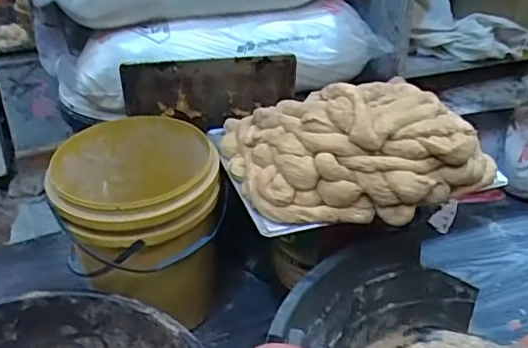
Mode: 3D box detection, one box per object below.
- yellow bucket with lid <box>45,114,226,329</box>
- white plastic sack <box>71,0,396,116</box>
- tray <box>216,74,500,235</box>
[{"bbox_3d":[-0.230,0.103,1.066,0.291,0.333,0.311,-7,33,-16],"label":"yellow bucket with lid"},{"bbox_3d":[-0.068,-0.235,1.150,0.625,0.185,0.123,-5,32,-13],"label":"white plastic sack"},{"bbox_3d":[0.155,-0.068,0.976,0.424,0.156,0.325,-5,32,-14],"label":"tray"}]

